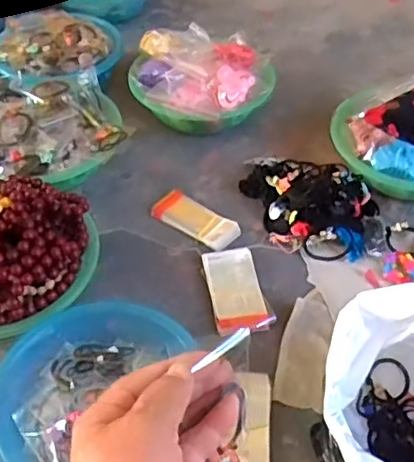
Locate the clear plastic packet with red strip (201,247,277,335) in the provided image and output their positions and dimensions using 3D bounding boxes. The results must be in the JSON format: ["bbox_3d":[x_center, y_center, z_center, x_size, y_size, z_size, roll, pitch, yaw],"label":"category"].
[{"bbox_3d":[0.039,0.076,0.776,0.070,0.028,0.124,-9,48,-9],"label":"clear plastic packet with red strip"}]

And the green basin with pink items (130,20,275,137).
[{"bbox_3d":[-0.006,-0.259,1.026,0.230,0.109,0.210,0,48,0],"label":"green basin with pink items"}]

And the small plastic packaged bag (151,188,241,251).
[{"bbox_3d":[-0.015,-0.016,0.864,0.129,0.015,0.056,29,54,24],"label":"small plastic packaged bag"}]

